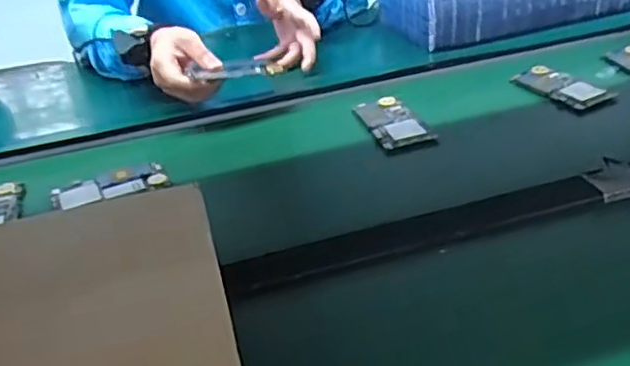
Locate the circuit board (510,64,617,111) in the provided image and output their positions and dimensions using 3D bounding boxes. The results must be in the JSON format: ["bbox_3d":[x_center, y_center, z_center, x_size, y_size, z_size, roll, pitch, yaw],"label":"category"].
[{"bbox_3d":[0.310,-0.126,0.816,0.067,0.010,0.120,-21,37,-22],"label":"circuit board"}]

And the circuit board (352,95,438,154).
[{"bbox_3d":[0.093,-0.078,0.776,0.066,0.009,0.120,-14,34,-12],"label":"circuit board"}]

